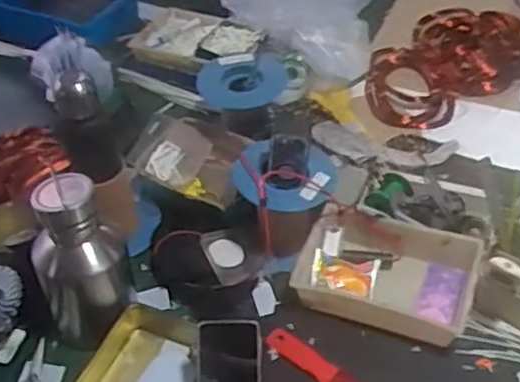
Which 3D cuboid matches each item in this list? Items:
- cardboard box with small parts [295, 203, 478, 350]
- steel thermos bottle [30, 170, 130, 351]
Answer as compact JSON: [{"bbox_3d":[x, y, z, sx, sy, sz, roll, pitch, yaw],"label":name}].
[{"bbox_3d":[0.181,0.118,1.025,0.243,0.054,0.169,12,47,15],"label":"cardboard box with small parts"},{"bbox_3d":[-0.236,0.098,0.939,0.118,0.235,0.101,-19,47,-15],"label":"steel thermos bottle"}]

